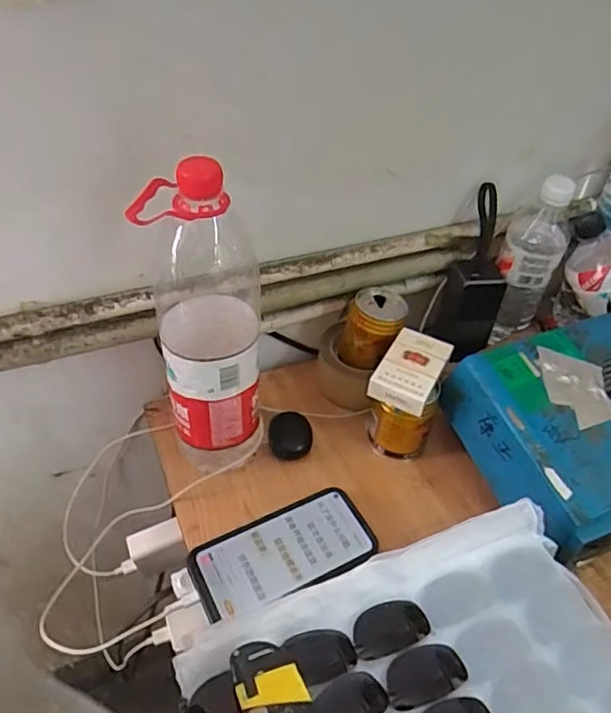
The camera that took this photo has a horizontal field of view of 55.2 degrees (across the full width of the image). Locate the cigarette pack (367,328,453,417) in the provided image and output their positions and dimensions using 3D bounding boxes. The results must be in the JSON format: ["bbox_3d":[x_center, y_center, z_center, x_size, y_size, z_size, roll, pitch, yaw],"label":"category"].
[{"bbox_3d":[0.104,0.013,0.575,0.056,0.021,0.086,23,47,19],"label":"cigarette pack"}]

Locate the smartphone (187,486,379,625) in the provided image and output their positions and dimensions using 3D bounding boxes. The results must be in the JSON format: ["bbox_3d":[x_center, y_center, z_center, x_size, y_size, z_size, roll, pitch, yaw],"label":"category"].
[{"bbox_3d":[-0.018,0.179,0.533,0.163,0.015,0.077,-18,48,-21],"label":"smartphone"}]

